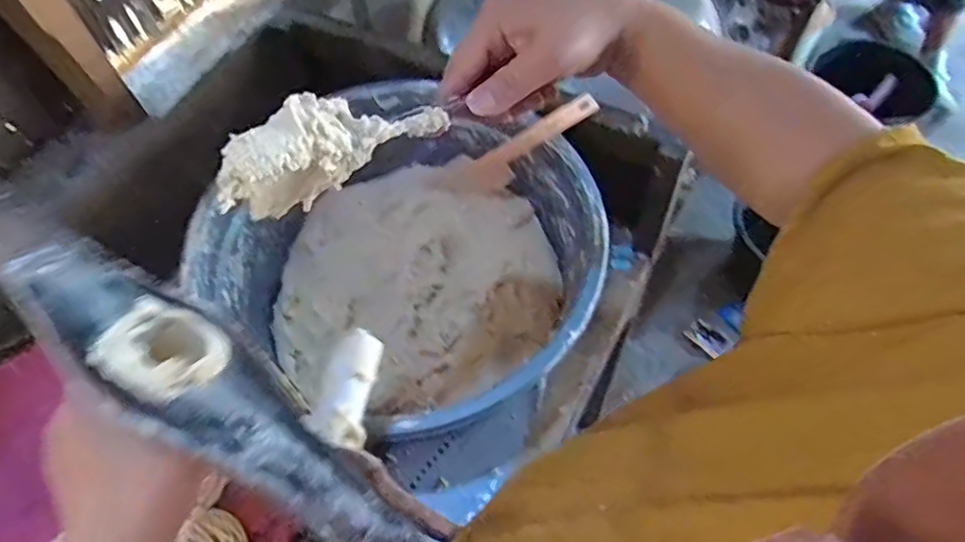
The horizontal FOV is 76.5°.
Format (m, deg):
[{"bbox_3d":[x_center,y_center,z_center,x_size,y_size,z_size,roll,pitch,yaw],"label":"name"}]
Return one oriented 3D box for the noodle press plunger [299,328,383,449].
[{"bbox_3d":[-0.087,0.077,0.415,0.036,0.031,0.083,14,62,10],"label":"noodle press plunger"}]

